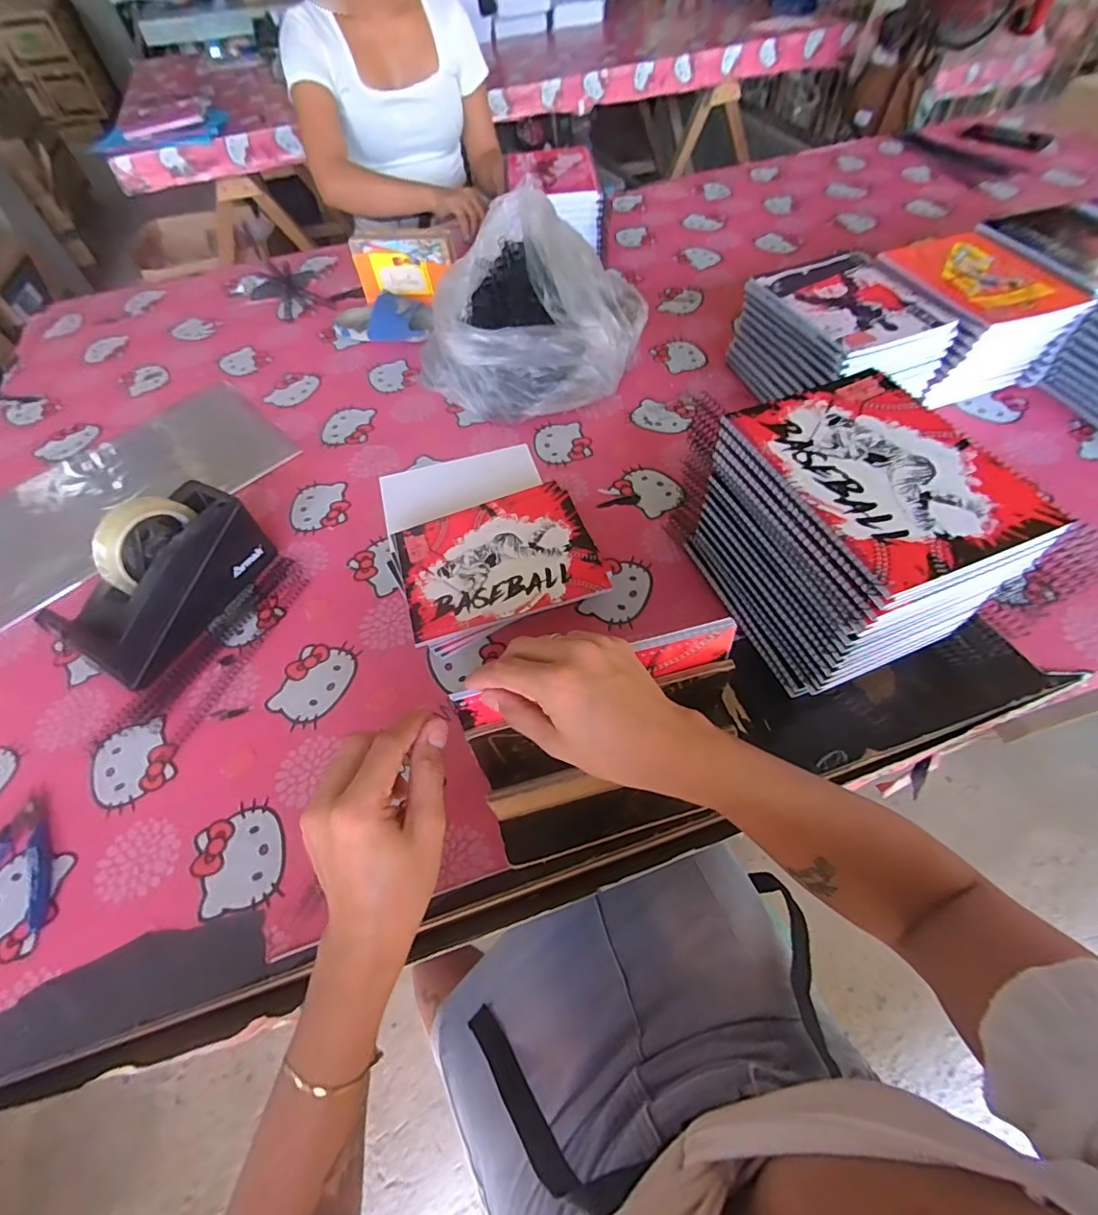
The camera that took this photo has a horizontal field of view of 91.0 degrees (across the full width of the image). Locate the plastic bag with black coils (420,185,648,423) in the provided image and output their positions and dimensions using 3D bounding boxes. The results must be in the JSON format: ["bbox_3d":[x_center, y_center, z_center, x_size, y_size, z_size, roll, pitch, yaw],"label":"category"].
[{"bbox_3d":[-0.029,-0.381,0.719,0.271,0.190,0.231,18,59,17],"label":"plastic bag with black coils"}]

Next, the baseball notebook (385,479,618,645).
[{"bbox_3d":[-0.055,-0.054,0.563,0.198,0.007,0.156,-18,56,-7],"label":"baseball notebook"}]

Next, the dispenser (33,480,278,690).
[{"bbox_3d":[-0.389,-0.030,0.548,0.076,0.119,0.198,20,59,18],"label":"dispenser"}]

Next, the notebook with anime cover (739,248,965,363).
[{"bbox_3d":[0.375,-0.389,0.680,0.165,0.013,0.201,-19,57,-9],"label":"notebook with anime cover"}]

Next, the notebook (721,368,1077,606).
[{"bbox_3d":[0.253,-0.107,0.412,0.154,0.014,0.196,-20,56,-8],"label":"notebook"}]

